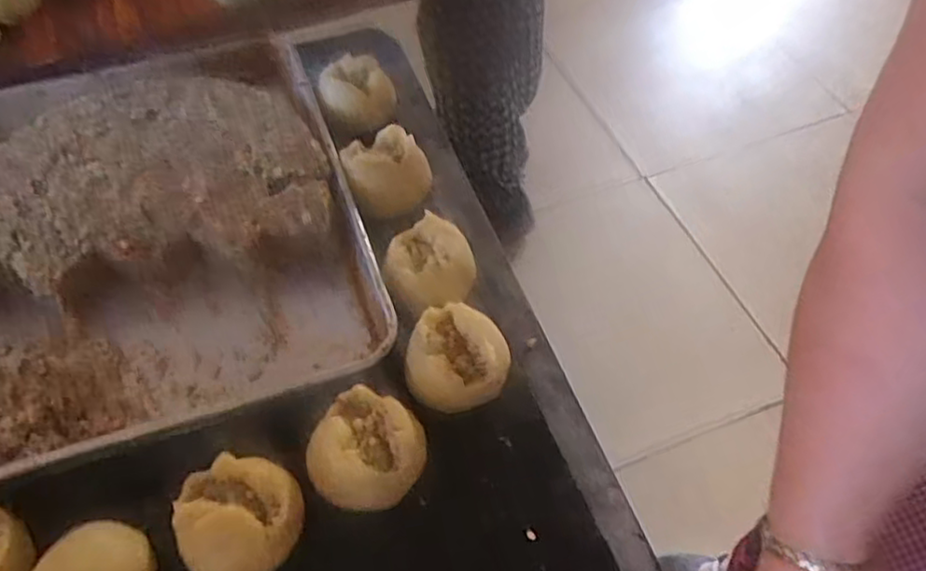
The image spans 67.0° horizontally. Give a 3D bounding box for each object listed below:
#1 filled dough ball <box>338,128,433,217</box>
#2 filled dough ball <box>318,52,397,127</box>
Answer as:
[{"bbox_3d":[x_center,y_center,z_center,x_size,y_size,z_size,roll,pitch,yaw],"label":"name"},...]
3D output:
[{"bbox_3d":[-0.066,-0.092,0.615,0.069,0.071,0.065,0,55,0],"label":"filled dough ball"},{"bbox_3d":[-0.101,-0.184,0.667,0.070,0.049,0.065,-7,55,-4],"label":"filled dough ball"}]

